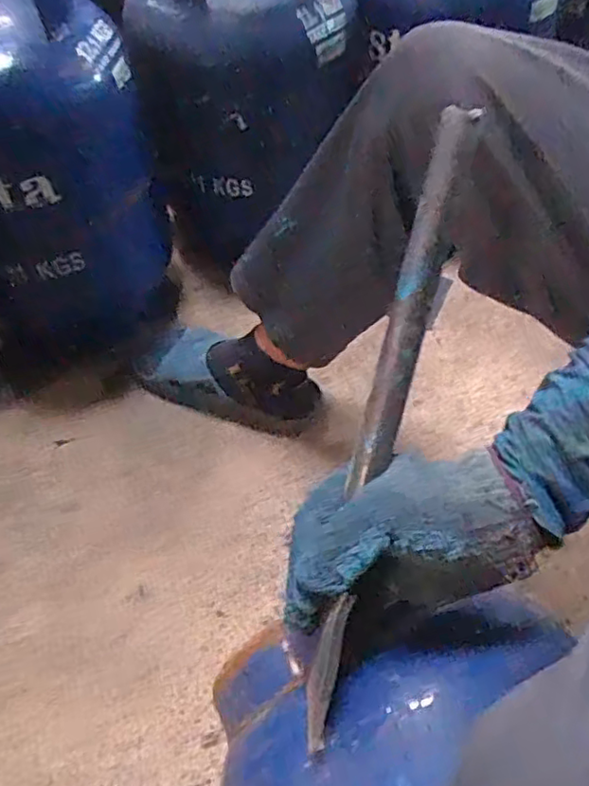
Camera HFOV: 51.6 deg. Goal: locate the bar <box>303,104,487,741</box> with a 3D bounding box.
[{"bbox_3d":[0.045,0.021,0.326,0.024,0.019,0.338,14,94,12],"label":"bar"}]

